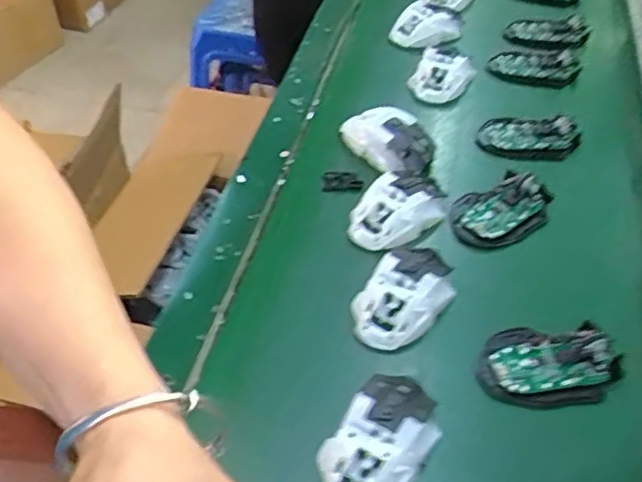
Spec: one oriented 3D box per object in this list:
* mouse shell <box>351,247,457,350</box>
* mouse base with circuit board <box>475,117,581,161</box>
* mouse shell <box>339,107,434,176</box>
[{"bbox_3d":[0.073,0.043,0.579,0.064,0.027,0.104,29,52,24],"label":"mouse shell"},{"bbox_3d":[0.235,-0.121,0.753,0.107,0.023,0.062,13,47,11],"label":"mouse base with circuit board"},{"bbox_3d":[0.073,-0.113,0.732,0.068,0.037,0.114,-27,52,-25],"label":"mouse shell"}]

